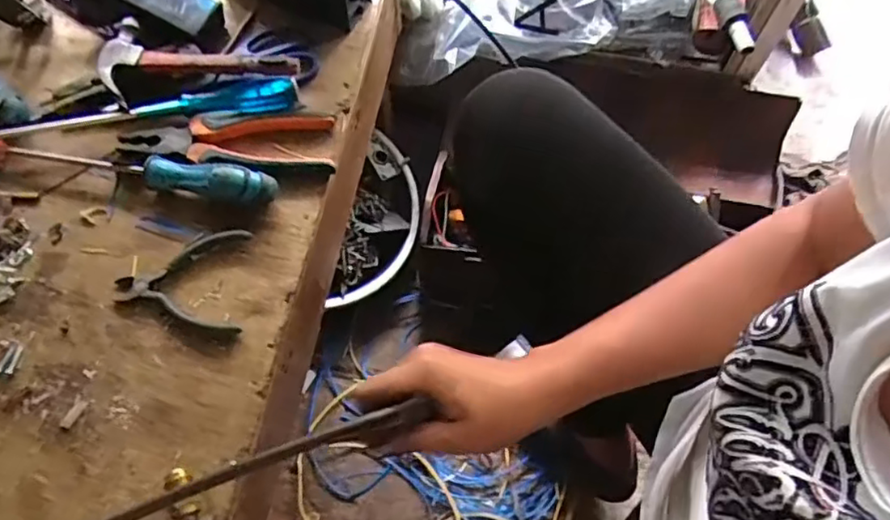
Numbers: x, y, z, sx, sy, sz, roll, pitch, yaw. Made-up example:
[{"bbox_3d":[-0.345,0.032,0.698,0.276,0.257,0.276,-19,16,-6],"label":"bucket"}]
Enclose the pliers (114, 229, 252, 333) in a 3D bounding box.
[{"bbox_3d":[-0.213,0.016,0.499,0.101,0.009,0.089,-2,63,-2],"label":"pliers"}]

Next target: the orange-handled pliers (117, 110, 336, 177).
[{"bbox_3d":[-0.196,-0.108,0.559,0.186,0.014,0.071,1,63,-1],"label":"orange-handled pliers"}]

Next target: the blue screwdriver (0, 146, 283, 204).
[{"bbox_3d":[-0.259,-0.076,0.531,0.229,0.028,0.026,9,63,3],"label":"blue screwdriver"}]

